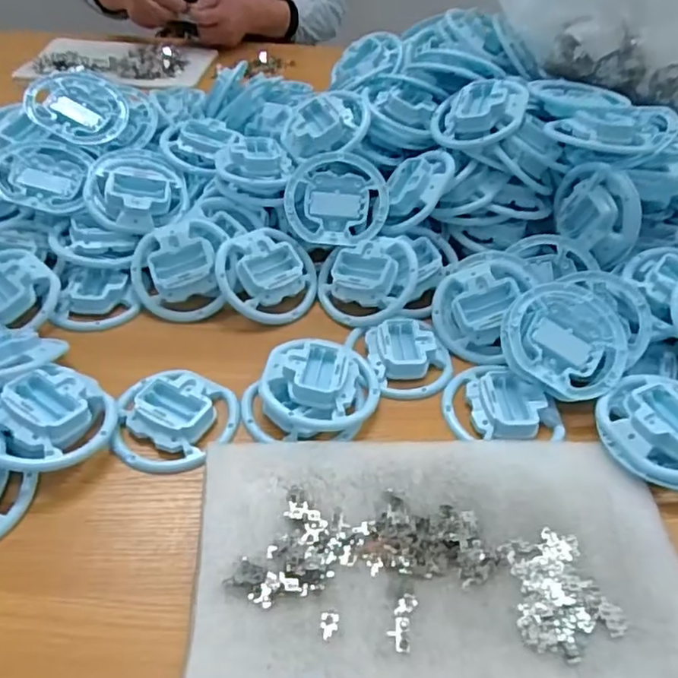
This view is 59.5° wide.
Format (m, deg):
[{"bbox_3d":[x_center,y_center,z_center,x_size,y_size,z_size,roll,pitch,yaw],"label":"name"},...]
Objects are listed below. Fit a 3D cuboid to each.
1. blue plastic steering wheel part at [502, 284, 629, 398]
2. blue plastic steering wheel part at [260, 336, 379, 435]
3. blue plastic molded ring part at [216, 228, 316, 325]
[{"bbox_3d":[0.202,0.001,0.522,0.112,0.017,0.103,3,68,-7],"label":"blue plastic steering wheel part"},{"bbox_3d":[-0.015,0.038,0.499,0.096,0.029,0.081,4,44,-1],"label":"blue plastic steering wheel part"},{"bbox_3d":[-0.070,-0.063,0.594,0.097,0.031,0.096,-25,95,-35],"label":"blue plastic molded ring part"}]

